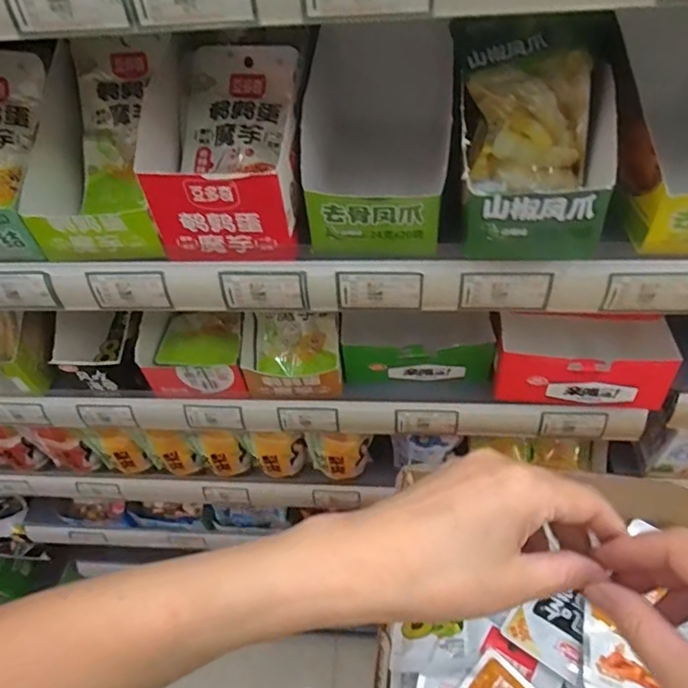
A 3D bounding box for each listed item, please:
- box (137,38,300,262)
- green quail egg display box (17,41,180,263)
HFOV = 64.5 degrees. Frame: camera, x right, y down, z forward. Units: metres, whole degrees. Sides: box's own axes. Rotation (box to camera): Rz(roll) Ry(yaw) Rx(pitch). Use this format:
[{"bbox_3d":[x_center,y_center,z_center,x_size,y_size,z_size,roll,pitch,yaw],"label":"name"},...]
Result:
[{"bbox_3d":[-0.085,-0.147,0.405,0.115,0.100,0.138,-2,51,4],"label":"box"},{"bbox_3d":[-0.183,-0.155,0.428,0.115,0.092,0.161,1,51,7],"label":"green quail egg display box"}]

